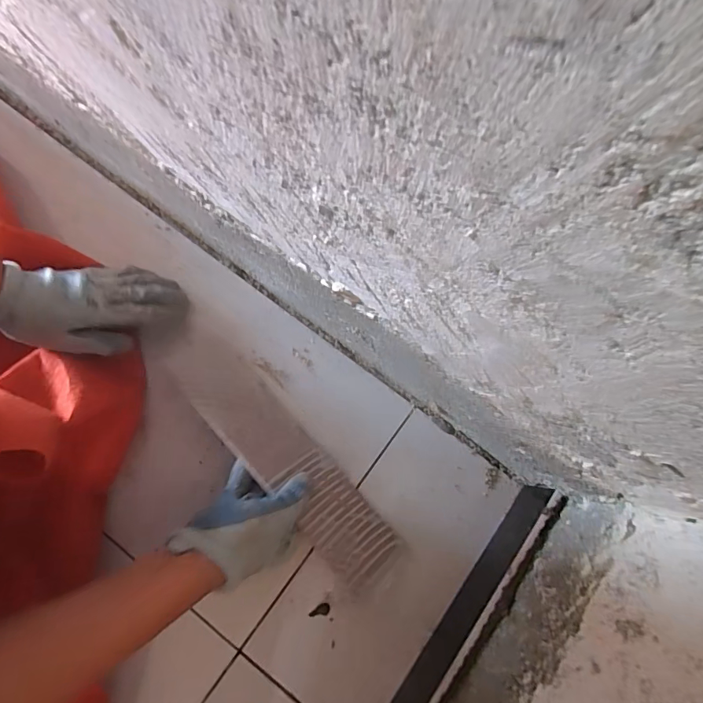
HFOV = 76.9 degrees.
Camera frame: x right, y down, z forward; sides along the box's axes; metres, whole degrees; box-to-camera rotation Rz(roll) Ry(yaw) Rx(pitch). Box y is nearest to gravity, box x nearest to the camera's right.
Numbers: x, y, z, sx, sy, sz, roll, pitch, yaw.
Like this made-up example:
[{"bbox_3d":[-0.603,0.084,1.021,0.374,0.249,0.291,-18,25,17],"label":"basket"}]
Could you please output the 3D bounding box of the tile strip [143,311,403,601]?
[{"bbox_3d":[-0.088,0.100,0.493,0.354,0.012,0.089,47,43,8],"label":"tile strip"}]

